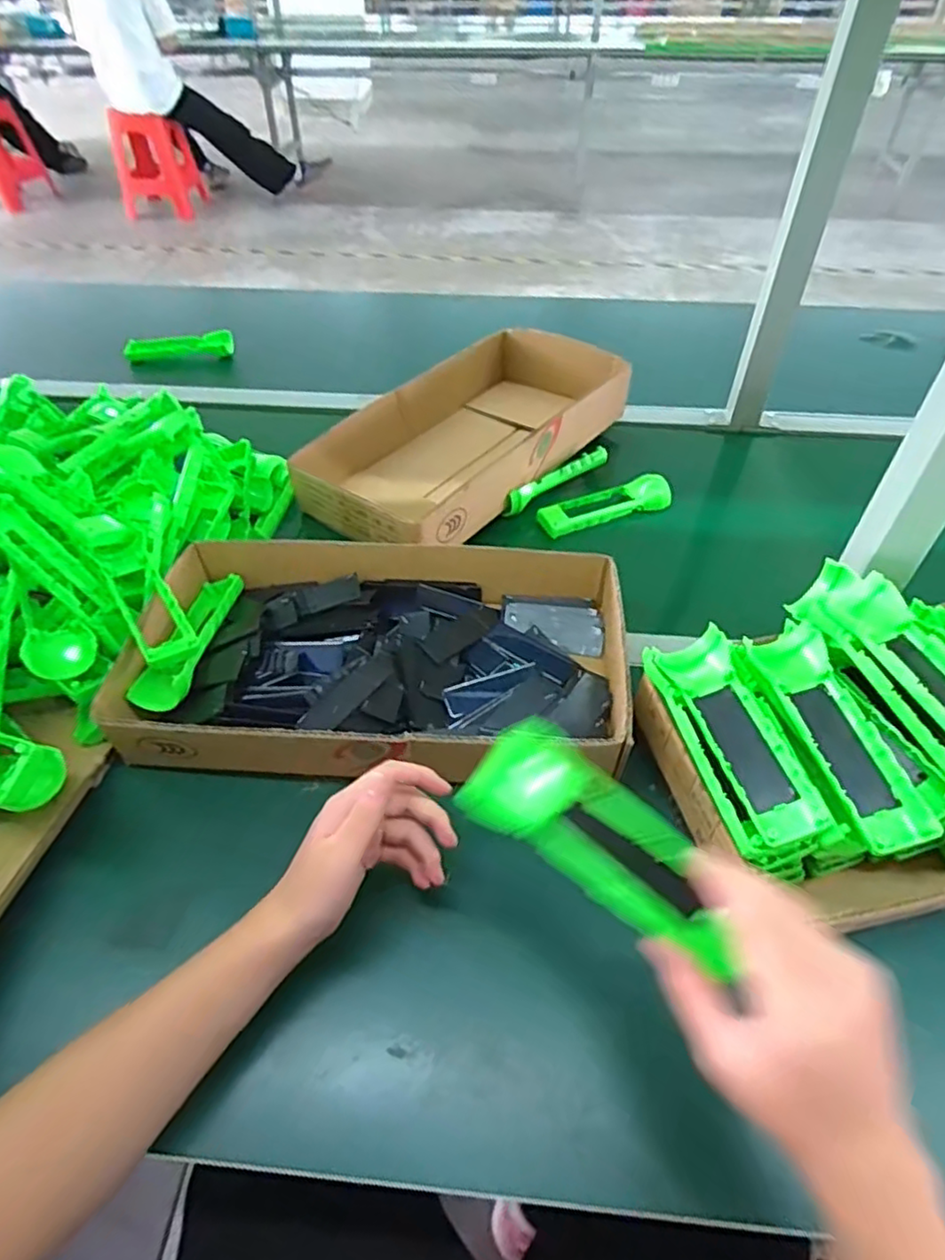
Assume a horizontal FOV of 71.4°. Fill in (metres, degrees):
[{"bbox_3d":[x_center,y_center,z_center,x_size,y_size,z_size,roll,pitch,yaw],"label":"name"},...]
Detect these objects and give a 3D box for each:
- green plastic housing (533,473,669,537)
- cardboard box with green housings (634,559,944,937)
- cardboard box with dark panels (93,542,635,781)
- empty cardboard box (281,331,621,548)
[{"bbox_3d":[0.157,-0.154,0.789,0.168,0.028,0.050,-18,50,-15],"label":"green plastic housing"},{"bbox_3d":[0.356,0.066,0.484,0.414,0.151,0.217,-11,49,-9],"label":"cardboard box with green housings"},{"bbox_3d":[-0.077,0.013,0.591,0.419,0.065,0.270,6,48,6],"label":"cardboard box with dark panels"},{"bbox_3d":[0.000,-0.247,0.834,0.223,0.086,0.437,31,55,25],"label":"empty cardboard box"}]

